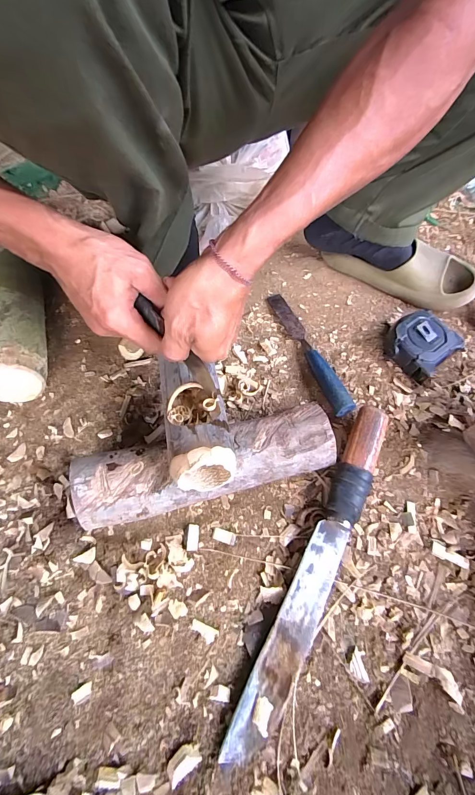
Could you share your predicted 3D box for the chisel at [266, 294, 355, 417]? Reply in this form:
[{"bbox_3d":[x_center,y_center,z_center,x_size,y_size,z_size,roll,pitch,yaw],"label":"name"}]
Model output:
[{"bbox_3d":[0.095,-0.075,0.479,0.023,0.031,0.234,-17,61,-9],"label":"chisel"}]

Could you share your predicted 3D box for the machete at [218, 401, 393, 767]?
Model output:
[{"bbox_3d":[0.084,0.157,0.339,0.038,0.038,0.337,25,63,14],"label":"machete"}]

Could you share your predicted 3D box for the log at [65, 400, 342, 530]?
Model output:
[{"bbox_3d":[-0.031,0.072,0.374,0.270,0.064,0.073,-15,60,-6],"label":"log"}]

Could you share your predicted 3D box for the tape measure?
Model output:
[{"bbox_3d":[0.244,-0.073,0.466,0.083,0.044,0.087,-40,67,-20],"label":"tape measure"}]

